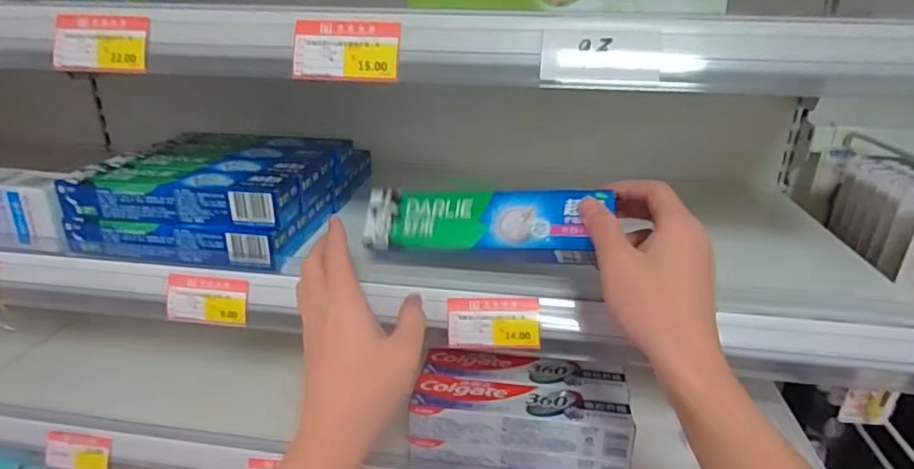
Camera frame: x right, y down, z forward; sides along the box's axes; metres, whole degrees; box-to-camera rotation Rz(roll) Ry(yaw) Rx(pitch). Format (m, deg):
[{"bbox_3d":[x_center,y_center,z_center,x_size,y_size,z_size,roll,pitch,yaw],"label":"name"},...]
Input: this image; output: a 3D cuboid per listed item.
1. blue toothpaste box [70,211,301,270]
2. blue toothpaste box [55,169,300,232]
[{"bbox_3d":[-0.229,0.001,0.467,0.183,0.034,0.045,3,24,5],"label":"blue toothpaste box"},{"bbox_3d":[-0.227,-0.032,0.459,0.182,0.033,0.046,3,24,6],"label":"blue toothpaste box"}]

